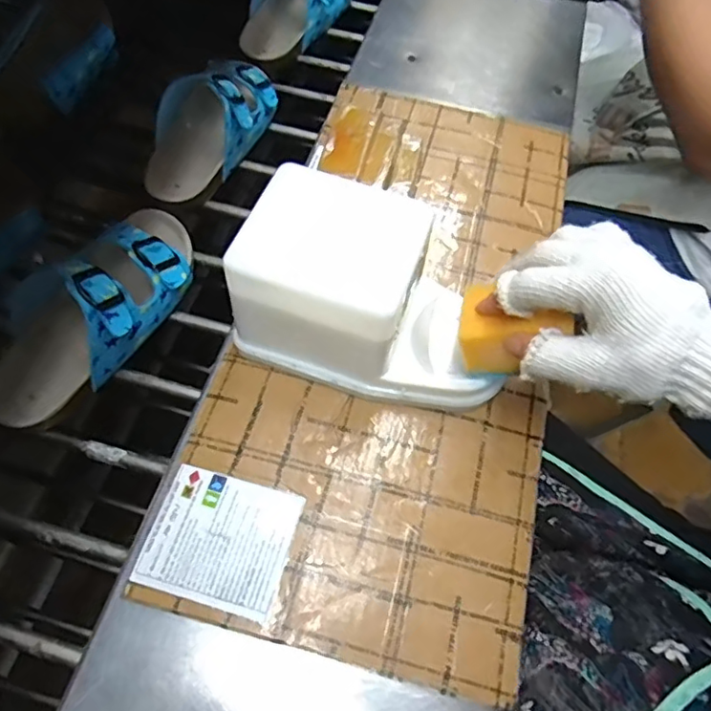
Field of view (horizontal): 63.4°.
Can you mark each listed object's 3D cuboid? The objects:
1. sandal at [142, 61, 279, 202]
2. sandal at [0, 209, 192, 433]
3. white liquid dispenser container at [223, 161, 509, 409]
[{"bbox_3d":[-0.145,-0.231,0.559,0.085,0.065,0.174,21,61,9],"label":"sandal"},{"bbox_3d":[-0.199,-0.046,0.452,0.090,0.080,0.214,18,60,7],"label":"sandal"},{"bbox_3d":[0.018,-0.034,0.386,0.180,0.105,0.097,19,60,7],"label":"white liquid dispenser container"}]

